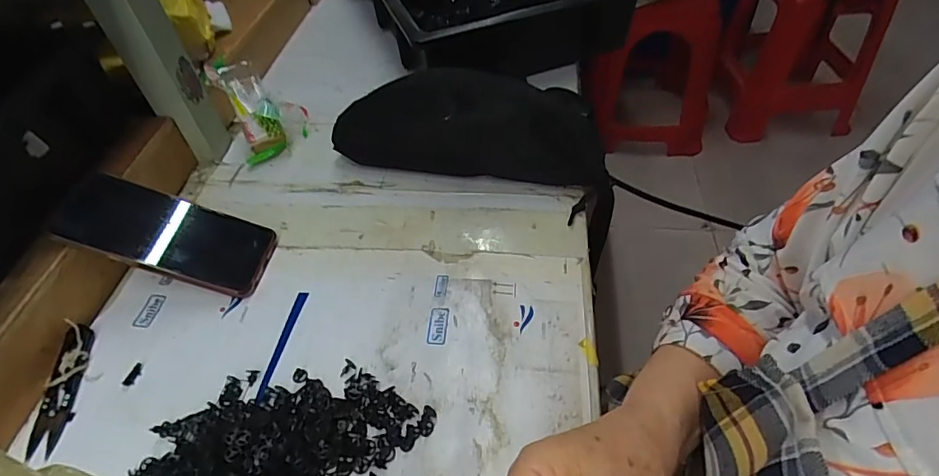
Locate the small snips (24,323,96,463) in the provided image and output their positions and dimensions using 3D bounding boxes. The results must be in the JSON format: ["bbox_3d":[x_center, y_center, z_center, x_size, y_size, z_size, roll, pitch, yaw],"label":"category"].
[{"bbox_3d":[-0.312,0.113,0.384,0.024,0.010,0.102,-9,50,-3],"label":"small snips"}]

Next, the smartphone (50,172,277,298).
[{"bbox_3d":[-0.263,-0.004,0.445,0.165,0.011,0.080,21,51,-9],"label":"smartphone"}]

